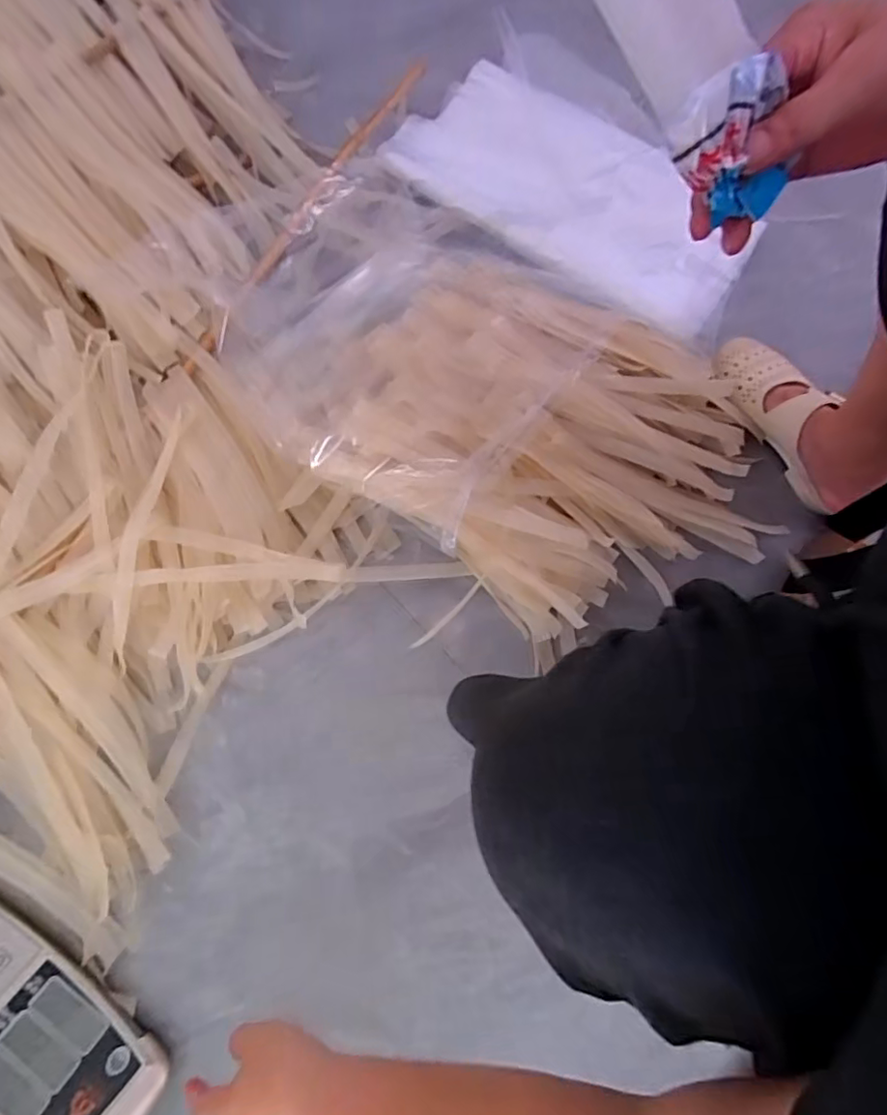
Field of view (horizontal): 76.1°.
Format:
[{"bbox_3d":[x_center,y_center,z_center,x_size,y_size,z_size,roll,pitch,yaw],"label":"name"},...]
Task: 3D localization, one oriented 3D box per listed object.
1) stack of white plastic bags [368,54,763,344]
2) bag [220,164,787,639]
[{"bbox_3d":[0.173,-0.484,0.736,0.470,0.033,0.244,36,79,7],"label":"stack of white plastic bags"},{"bbox_3d":[0.057,-0.192,0.662,0.707,0.090,0.406,33,78,6],"label":"bag"}]

